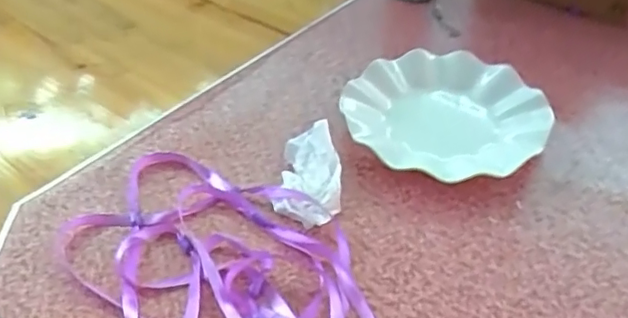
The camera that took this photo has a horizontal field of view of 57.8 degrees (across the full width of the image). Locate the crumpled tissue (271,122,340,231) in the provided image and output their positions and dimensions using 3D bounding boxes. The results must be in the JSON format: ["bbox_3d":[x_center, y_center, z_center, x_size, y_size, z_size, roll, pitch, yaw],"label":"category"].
[{"bbox_3d":[-0.003,0.011,0.486,0.052,0.029,0.093,1,44,4],"label":"crumpled tissue"}]

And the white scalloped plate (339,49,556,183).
[{"bbox_3d":[0.123,-0.042,0.538,0.176,0.028,0.176,-1,44,1],"label":"white scalloped plate"}]

